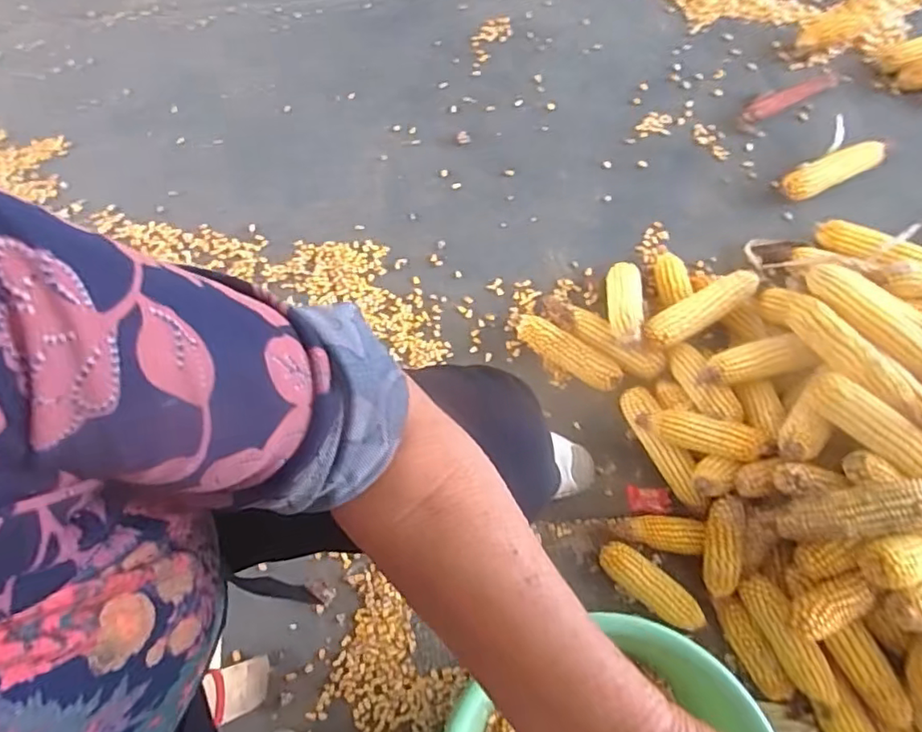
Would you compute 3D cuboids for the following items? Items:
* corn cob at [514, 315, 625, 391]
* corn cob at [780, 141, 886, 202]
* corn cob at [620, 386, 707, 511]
[{"bbox_3d":[0.156,-0.016,0.833,0.166,0.051,0.048,36,75,13],"label":"corn cob"},{"bbox_3d":[0.608,-0.320,0.920,0.171,0.039,0.048,-23,71,-6],"label":"corn cob"},{"bbox_3d":[0.270,0.108,0.759,0.053,0.041,0.173,-20,71,-5],"label":"corn cob"}]

